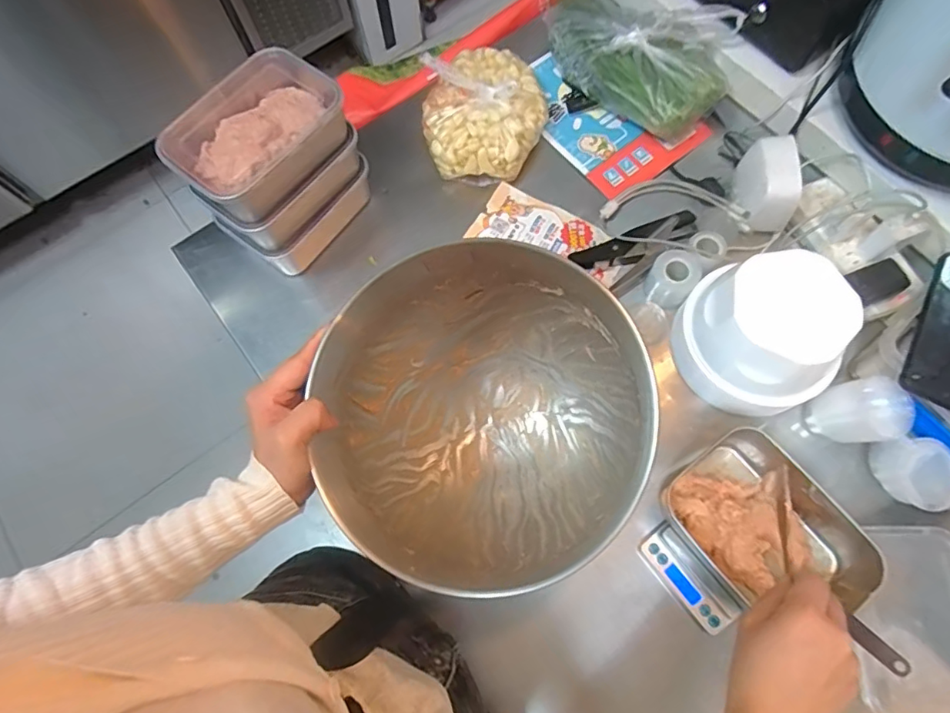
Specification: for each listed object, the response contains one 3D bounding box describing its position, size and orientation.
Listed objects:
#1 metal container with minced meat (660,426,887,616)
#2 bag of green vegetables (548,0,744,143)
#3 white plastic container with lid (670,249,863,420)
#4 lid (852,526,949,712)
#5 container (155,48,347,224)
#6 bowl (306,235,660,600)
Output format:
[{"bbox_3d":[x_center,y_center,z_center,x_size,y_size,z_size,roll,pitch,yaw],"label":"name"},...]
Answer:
[{"bbox_3d":[0.281,0.168,0.523,0.131,0.057,0.179,-37,74,-10],"label":"metal container with minced meat"},{"bbox_3d":[0.217,-0.419,0.723,0.156,0.083,0.265,-39,74,-10],"label":"bag of green vegetables"},{"bbox_3d":[0.298,-0.023,0.562,0.146,0.101,0.145,-1,71,2],"label":"white plastic container with lid"},{"bbox_3d":[0.437,0.261,0.525,0.128,0.017,0.176,-2,71,2],"label":"lid"},{"bbox_3d":[-0.227,-0.238,0.573,0.127,0.053,0.191,38,77,14],"label":"container"},{"bbox_3d":[0.012,0.051,0.483,0.249,0.230,0.237,-1,71,2],"label":"bowl"}]

